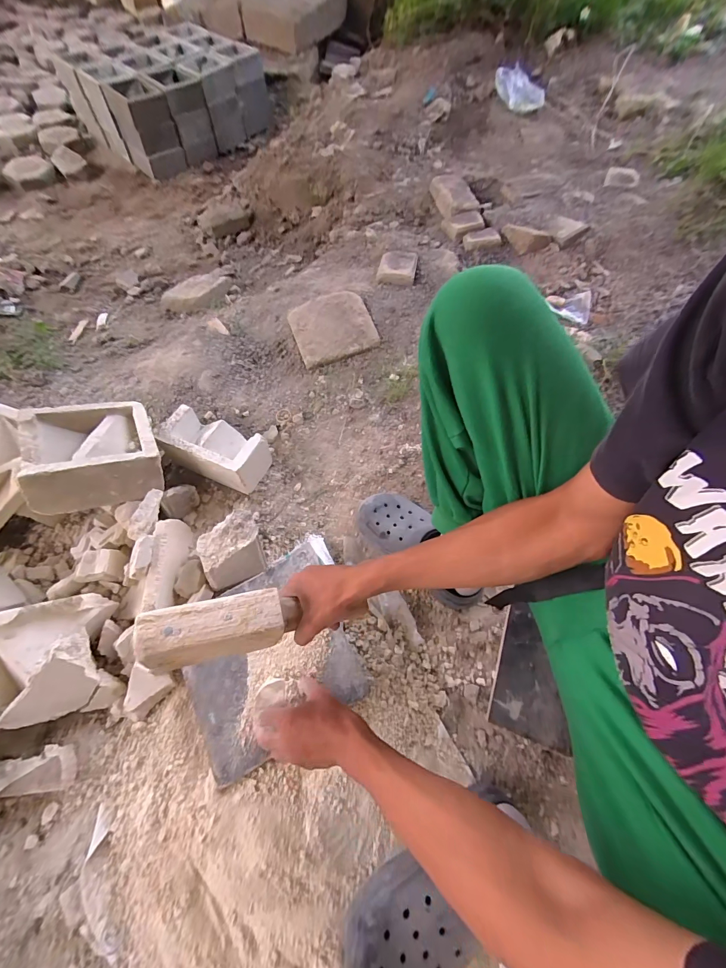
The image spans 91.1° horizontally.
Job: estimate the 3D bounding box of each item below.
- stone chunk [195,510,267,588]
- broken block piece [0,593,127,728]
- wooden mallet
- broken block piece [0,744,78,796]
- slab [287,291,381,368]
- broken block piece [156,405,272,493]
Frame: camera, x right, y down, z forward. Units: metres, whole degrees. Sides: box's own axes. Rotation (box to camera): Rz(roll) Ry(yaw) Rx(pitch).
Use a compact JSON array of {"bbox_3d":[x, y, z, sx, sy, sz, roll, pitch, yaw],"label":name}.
[{"bbox_3d":[-0.238,0.119,0.651,0.108,0.068,0.100,-22,66,-10],"label":"stone chunk"},{"bbox_3d":[-0.501,0.279,0.561,0.179,0.089,0.167,-14,64,-7],"label":"broken block piece"},{"bbox_3d":[-0.112,0.152,0.399,0.239,0.039,0.059,0,61,-27],"label":"wooden mallet"},{"bbox_3d":[-0.512,0.436,0.534,0.143,0.043,0.056,-10,64,-4],"label":"broken block piece"},{"bbox_3d":[-0.077,-0.405,0.909,0.202,0.043,0.187,-20,65,-9],"label":"slab"},{"bbox_3d":[-0.311,-0.076,0.755,0.198,0.093,0.107,20,65,10],"label":"broken block piece"}]

